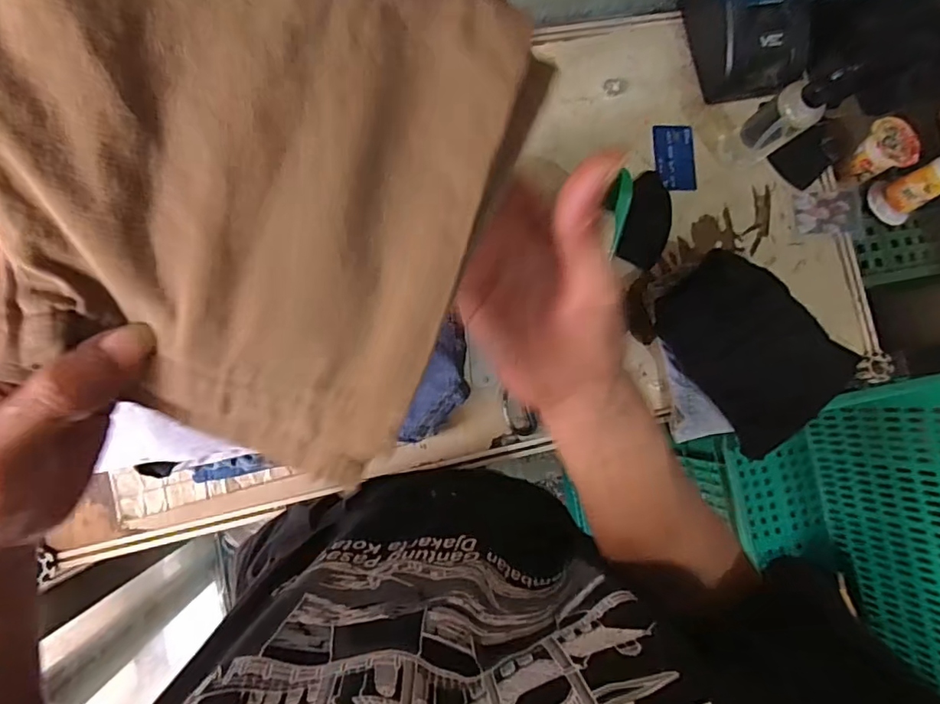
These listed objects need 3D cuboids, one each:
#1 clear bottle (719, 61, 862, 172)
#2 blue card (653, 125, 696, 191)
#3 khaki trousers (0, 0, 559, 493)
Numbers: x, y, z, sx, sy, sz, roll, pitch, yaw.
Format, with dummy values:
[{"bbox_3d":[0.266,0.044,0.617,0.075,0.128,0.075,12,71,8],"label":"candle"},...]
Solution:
[{"bbox_3d":[0.348,-0.260,0.615,0.045,0.181,0.052,-33,90,-10],"label":"clear bottle"},{"bbox_3d":[0.259,-0.246,0.700,0.053,0.004,0.085,-1,85,-8],"label":"blue card"},{"bbox_3d":[-0.074,-0.057,0.189,0.155,0.021,0.183,21,98,-15],"label":"khaki trousers"}]

